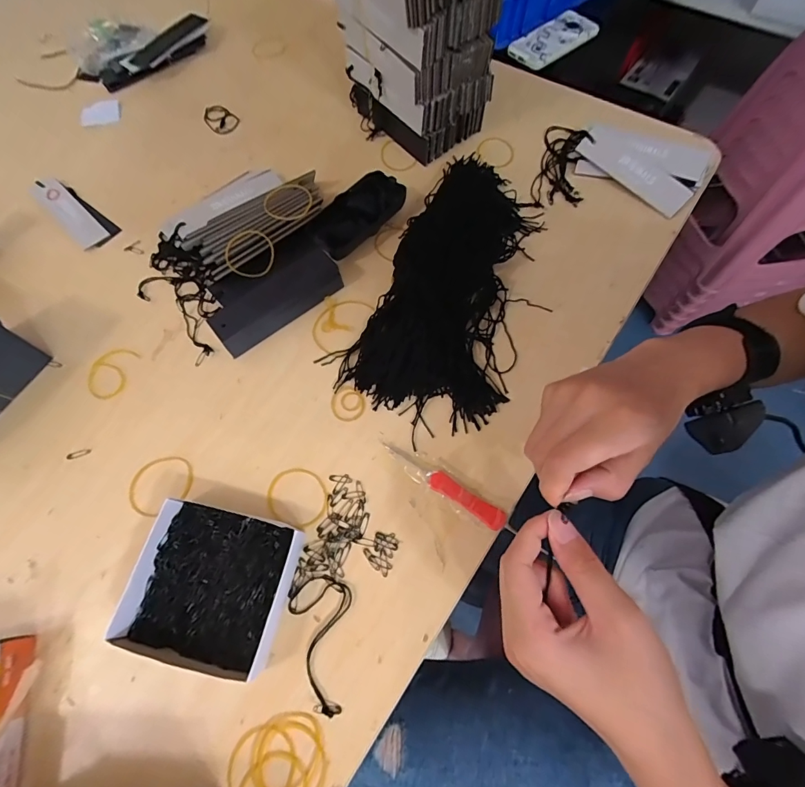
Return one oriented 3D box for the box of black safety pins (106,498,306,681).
[{"bbox_3d":[-0.138,0.136,0.287,0.106,0.024,0.097,11,68,6],"label":"box of black safety pins"}]

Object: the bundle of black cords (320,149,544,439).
[{"bbox_3d":[0.061,-0.109,0.385,0.152,0.024,0.287,27,70,12],"label":"bundle of black cords"}]

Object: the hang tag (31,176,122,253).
[{"bbox_3d":[-0.372,-0.205,0.446,0.131,0.006,0.041,37,72,15],"label":"hang tag"}]

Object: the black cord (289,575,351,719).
[{"bbox_3d":[-0.062,0.174,0.280,0.044,0.004,0.083,3,67,2],"label":"black cord"}]

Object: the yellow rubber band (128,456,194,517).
[{"bbox_3d":[-0.199,0.073,0.326,0.052,0.004,0.044,-33,70,-12],"label":"yellow rubber band"}]

